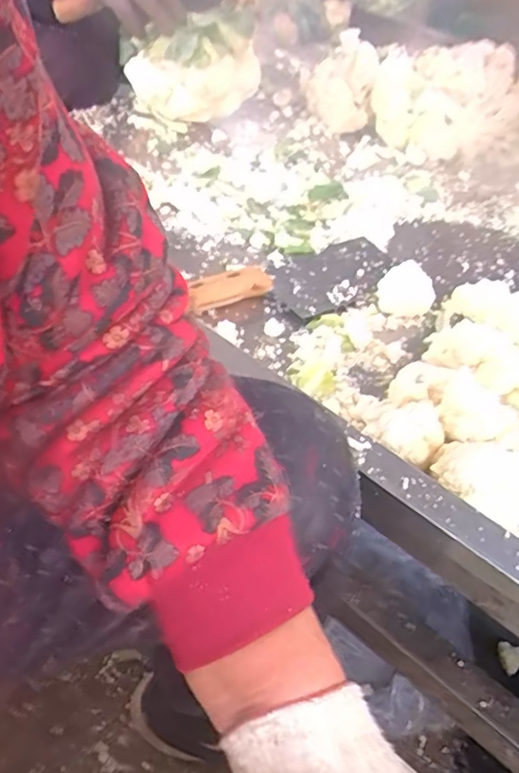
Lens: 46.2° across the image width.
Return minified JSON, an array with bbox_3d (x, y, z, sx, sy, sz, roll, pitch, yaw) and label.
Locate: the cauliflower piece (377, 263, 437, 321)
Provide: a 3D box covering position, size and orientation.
[{"bbox_3d":[0.164,-0.106,0.677,0.060,0.025,0.082,19,46,11],"label":"cauliflower piece"}]

